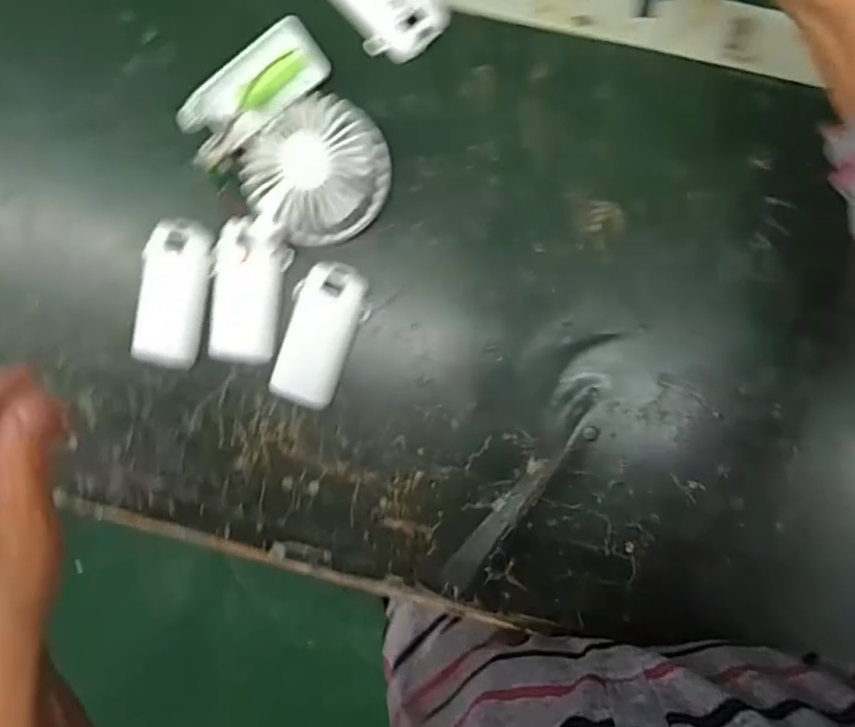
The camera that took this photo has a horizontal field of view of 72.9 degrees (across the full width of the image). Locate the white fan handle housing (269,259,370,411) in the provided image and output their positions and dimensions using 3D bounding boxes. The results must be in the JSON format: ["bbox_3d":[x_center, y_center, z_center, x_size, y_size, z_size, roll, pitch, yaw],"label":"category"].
[{"bbox_3d":[-0.072,-0.019,0.391,0.048,0.014,0.097,15,94,3],"label":"white fan handle housing"}]

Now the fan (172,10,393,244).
[{"bbox_3d":[-0.091,-0.138,0.365,0.102,0.047,0.138,-34,91,5],"label":"fan"}]

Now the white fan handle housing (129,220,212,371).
[{"bbox_3d":[-0.175,-0.047,0.400,0.045,0.012,0.100,12,94,3],"label":"white fan handle housing"}]

